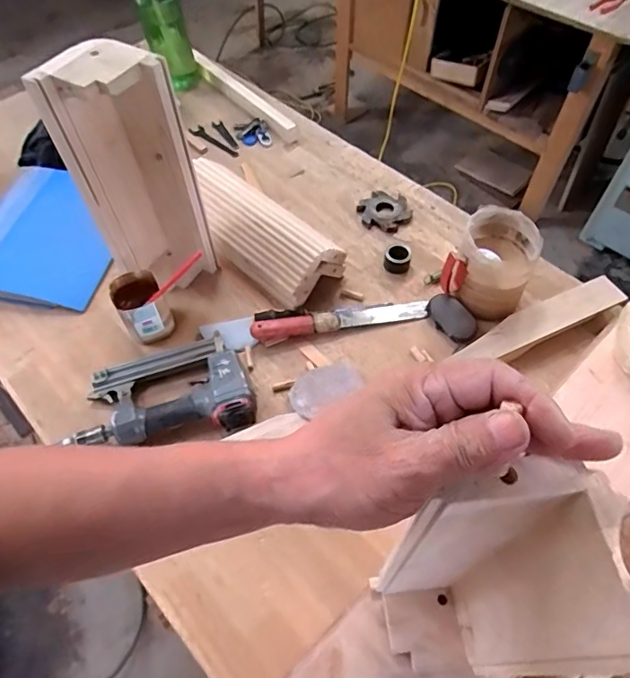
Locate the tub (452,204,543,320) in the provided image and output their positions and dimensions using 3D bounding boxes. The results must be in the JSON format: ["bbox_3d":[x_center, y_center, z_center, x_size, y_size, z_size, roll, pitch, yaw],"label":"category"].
[{"bbox_3d":[0.288,-0.121,0.825,0.116,0.133,0.124,13,58,9],"label":"tub"}]

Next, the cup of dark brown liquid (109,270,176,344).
[{"bbox_3d":[-0.273,-0.050,0.804,0.078,0.093,0.080,-24,60,-14],"label":"cup of dark brown liquid"}]

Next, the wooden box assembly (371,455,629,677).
[{"bbox_3d":[0.115,0.201,0.383,0.080,0.350,0.092,-6,57,-4],"label":"wooden box assembly"}]

